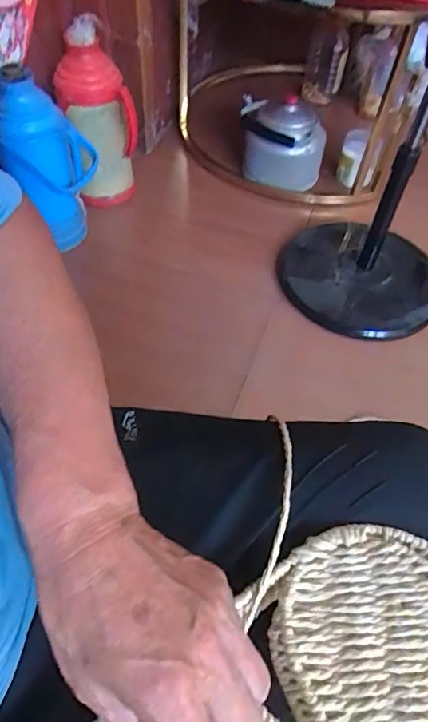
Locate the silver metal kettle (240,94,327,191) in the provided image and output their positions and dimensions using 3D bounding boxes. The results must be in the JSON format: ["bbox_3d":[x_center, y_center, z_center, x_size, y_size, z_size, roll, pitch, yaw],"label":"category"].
[{"bbox_3d":[0.175,-0.569,1.326,0.185,0.191,0.174,-11,54,-12],"label":"silver metal kettle"}]

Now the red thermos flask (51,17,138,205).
[{"bbox_3d":[-0.268,-0.514,1.129,0.126,0.398,0.170,40,60,24],"label":"red thermos flask"}]

